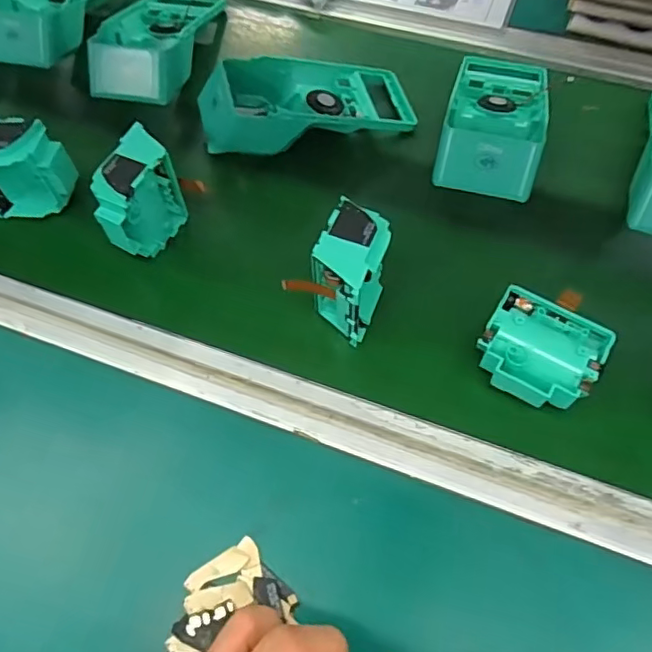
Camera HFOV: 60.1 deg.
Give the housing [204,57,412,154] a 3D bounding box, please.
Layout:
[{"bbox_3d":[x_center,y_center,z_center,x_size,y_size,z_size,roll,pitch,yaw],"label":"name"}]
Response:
[{"bbox_3d":[-0.018,-0.206,0.508,0.192,0.053,0.099,-11,59,-5],"label":"housing"}]

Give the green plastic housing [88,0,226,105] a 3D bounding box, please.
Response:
[{"bbox_3d":[-0.168,-0.290,0.561,0.094,0.046,0.195,9,60,8],"label":"green plastic housing"}]

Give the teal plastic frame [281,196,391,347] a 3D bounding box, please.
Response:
[{"bbox_3d":[0.018,-0.036,0.398,0.047,0.079,0.077,18,61,13],"label":"teal plastic frame"}]

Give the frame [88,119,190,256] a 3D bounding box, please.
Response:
[{"bbox_3d":[-0.146,-0.096,0.439,0.040,0.079,0.079,22,62,15],"label":"frame"}]

